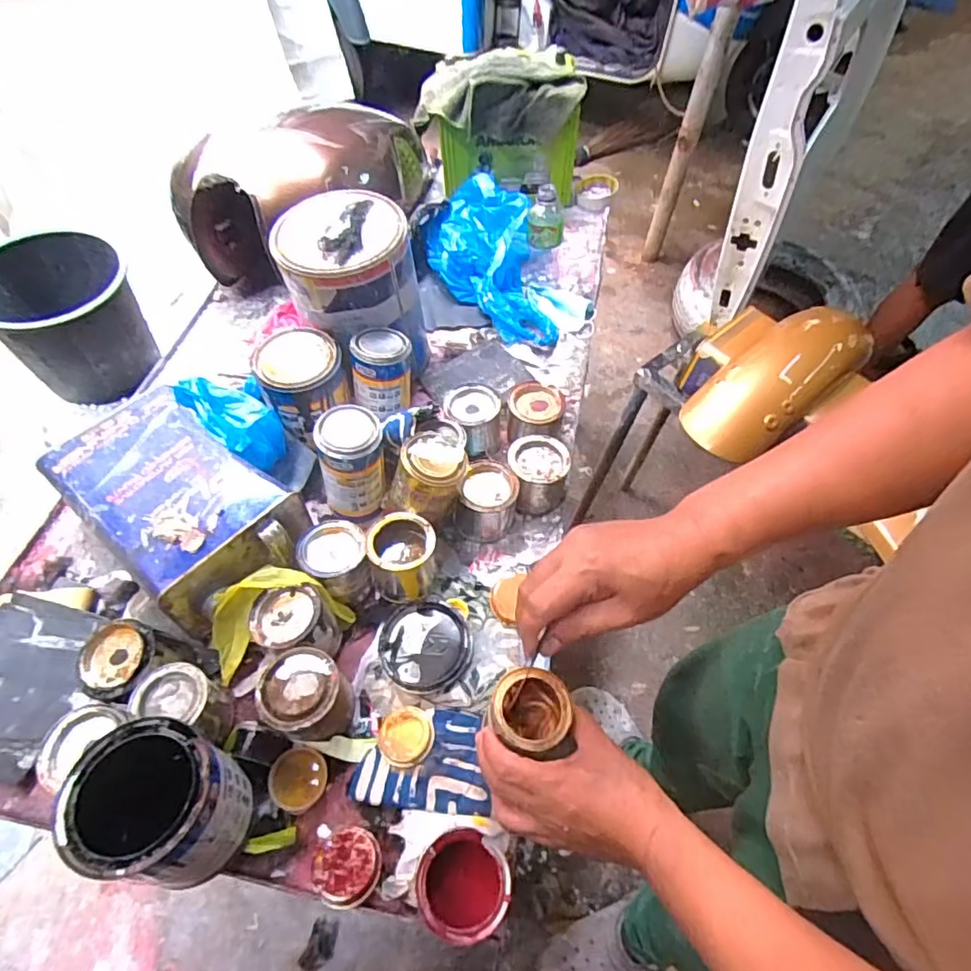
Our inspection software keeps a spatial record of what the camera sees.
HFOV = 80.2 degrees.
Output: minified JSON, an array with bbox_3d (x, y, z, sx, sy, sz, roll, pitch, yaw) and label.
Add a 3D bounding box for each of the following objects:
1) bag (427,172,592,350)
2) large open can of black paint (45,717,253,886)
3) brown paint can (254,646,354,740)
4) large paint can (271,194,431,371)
[{"bbox_3d":[0.029,-0.355,0.897,0.177,0.113,0.284,-28,64,-20],"label":"bag"},{"bbox_3d":[-0.260,0.257,0.469,0.107,0.125,0.101,2,58,-3],"label":"large open can of black paint"},{"bbox_3d":[-0.169,0.202,0.554,0.082,0.074,0.074,11,58,2],"label":"brown paint can"},{"bbox_3d":[-0.168,-0.247,0.753,0.167,0.201,0.153,2,58,-3],"label":"large paint can"}]

